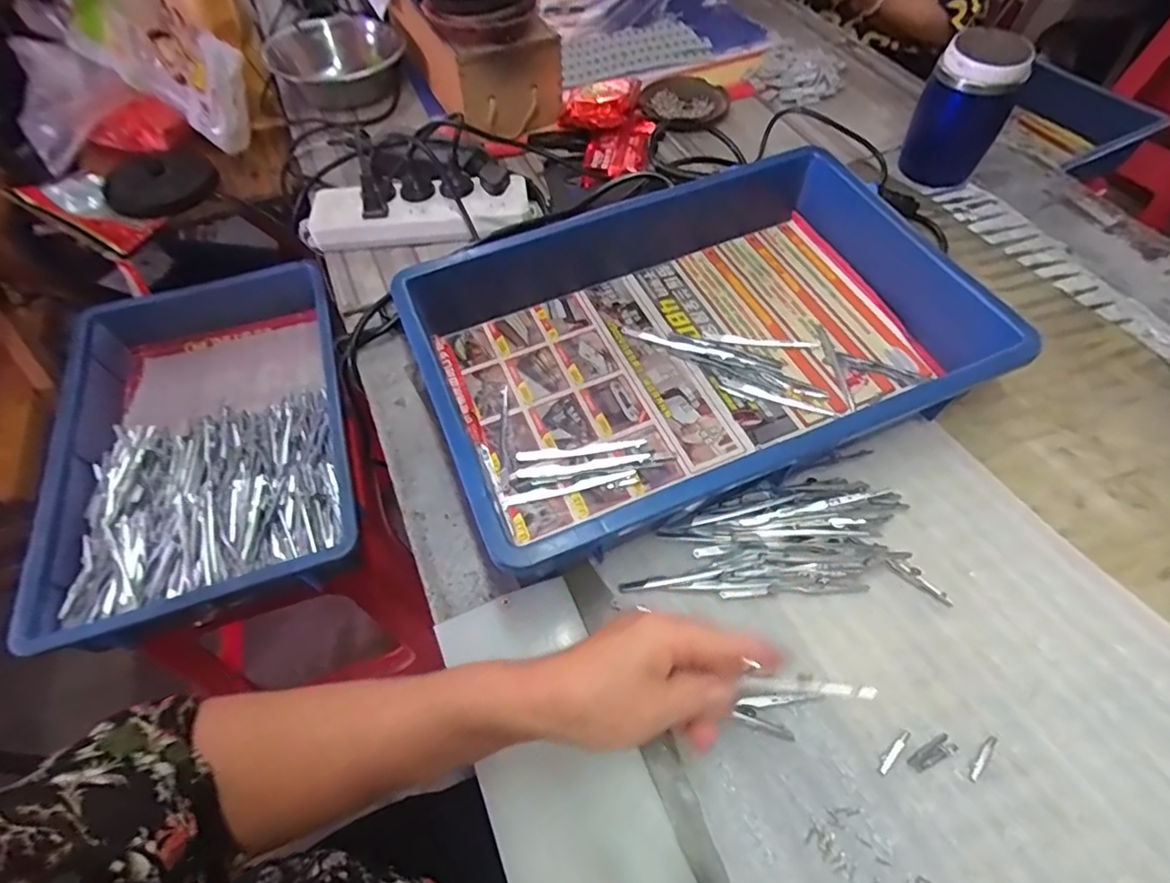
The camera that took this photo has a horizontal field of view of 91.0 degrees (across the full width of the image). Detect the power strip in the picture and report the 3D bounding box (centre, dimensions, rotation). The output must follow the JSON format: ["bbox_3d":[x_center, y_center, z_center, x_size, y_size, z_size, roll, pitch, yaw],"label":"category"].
[{"bbox_3d":[-0.184,-0.245,0.626,0.242,0.040,0.072,-7,56,-6],"label":"power strip"}]

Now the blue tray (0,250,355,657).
[{"bbox_3d":[-0.427,-0.014,0.660,0.306,0.110,0.459,-17,58,-9],"label":"blue tray"}]

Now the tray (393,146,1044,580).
[{"bbox_3d":[0.090,-0.086,0.487,0.433,0.078,0.292,-20,58,-13],"label":"tray"}]

